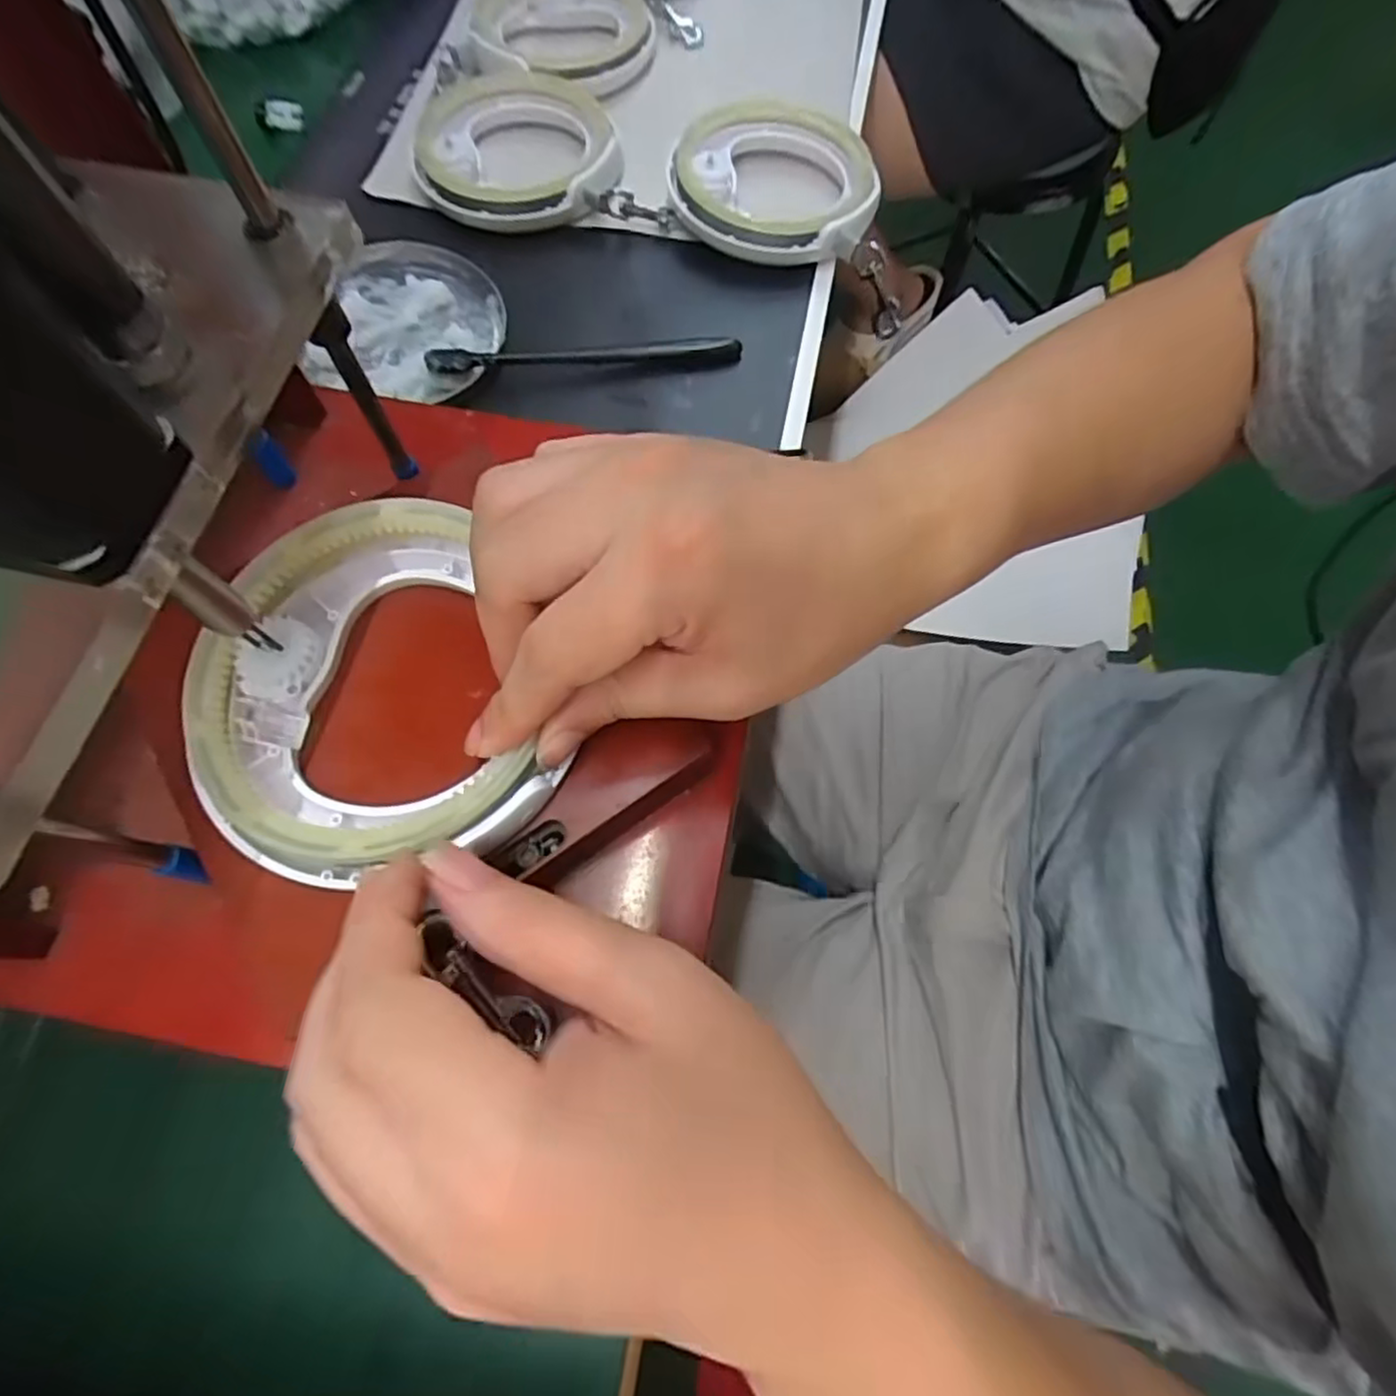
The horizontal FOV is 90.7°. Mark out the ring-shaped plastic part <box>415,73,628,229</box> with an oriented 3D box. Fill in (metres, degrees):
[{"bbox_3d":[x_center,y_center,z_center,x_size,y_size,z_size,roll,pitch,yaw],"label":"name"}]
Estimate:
[{"bbox_3d":[-0.118,-0.362,0.447,0.126,0.020,0.126,-13,69,-5],"label":"ring-shaped plastic part"}]

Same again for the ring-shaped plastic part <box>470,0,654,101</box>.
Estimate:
[{"bbox_3d":[-0.096,-0.485,0.500,0.121,0.035,0.126,-2,68,-1],"label":"ring-shaped plastic part"}]

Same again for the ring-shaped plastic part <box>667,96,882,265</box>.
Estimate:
[{"bbox_3d":[0.048,-0.332,0.441,0.129,0.023,0.125,-3,68,-2],"label":"ring-shaped plastic part"}]

